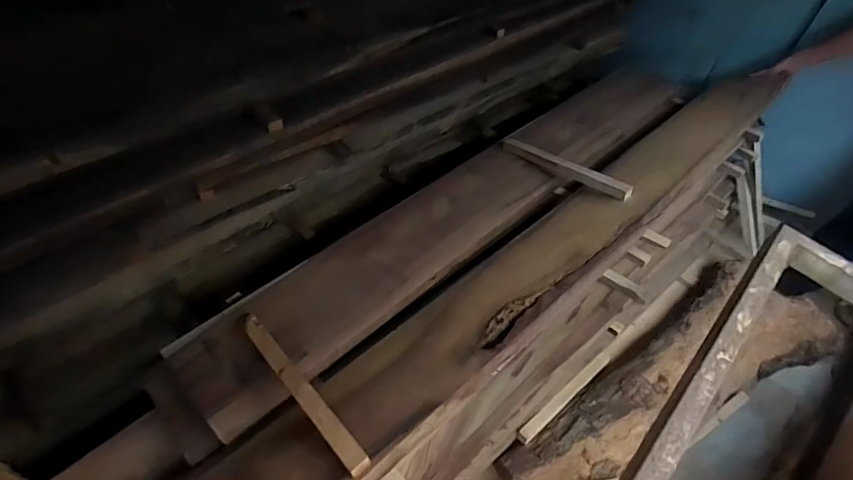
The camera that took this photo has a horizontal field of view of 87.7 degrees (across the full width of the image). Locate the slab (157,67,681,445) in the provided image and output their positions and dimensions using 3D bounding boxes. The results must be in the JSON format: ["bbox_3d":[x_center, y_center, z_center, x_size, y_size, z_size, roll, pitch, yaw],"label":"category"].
[{"bbox_3d":[0.190,-0.136,1.185,1.678,0.056,0.281,-35,60,-31],"label":"slab"}]

